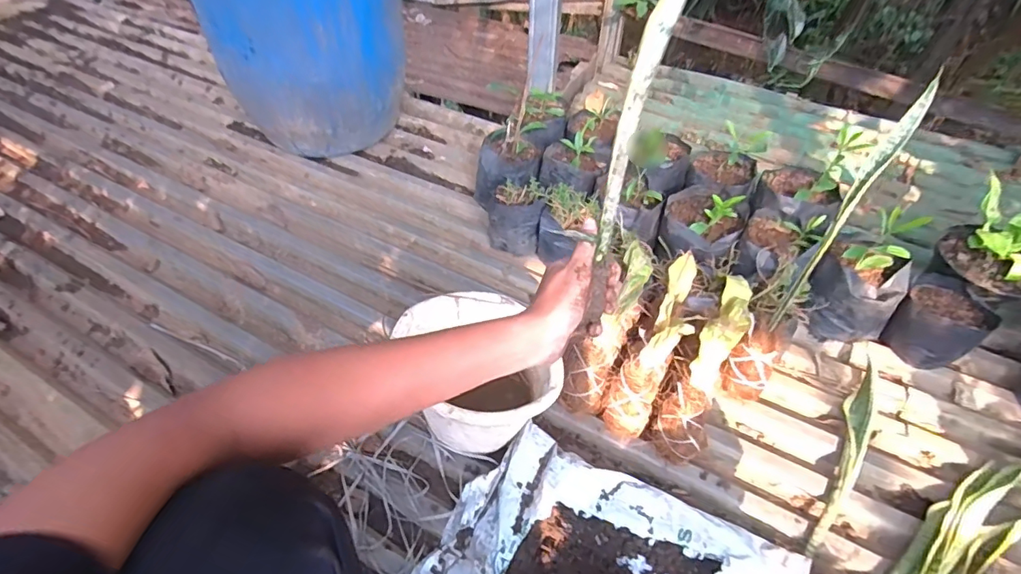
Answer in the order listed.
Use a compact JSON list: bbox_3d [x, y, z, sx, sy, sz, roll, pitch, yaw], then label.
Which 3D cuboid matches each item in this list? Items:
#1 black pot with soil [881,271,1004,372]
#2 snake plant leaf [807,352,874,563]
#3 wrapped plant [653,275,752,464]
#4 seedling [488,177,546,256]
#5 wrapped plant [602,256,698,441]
[{"bbox_3d":[0.764,0.066,0.916,0.139,0.113,0.127,1,52,-1],"label":"black pot with soil"},{"bbox_3d":[0.541,0.257,0.800,0.041,0.016,0.382,29,56,20],"label":"snake plant leaf"},{"bbox_3d":[0.319,0.121,0.817,0.082,0.115,0.329,25,76,19],"label":"wrapped plant"},{"bbox_3d":[0.011,-0.147,1.089,0.118,0.131,0.102,4,52,1],"label":"seedling"},{"bbox_3d":[0.240,0.087,0.823,0.080,0.085,0.325,23,78,18],"label":"wrapped plant"}]

